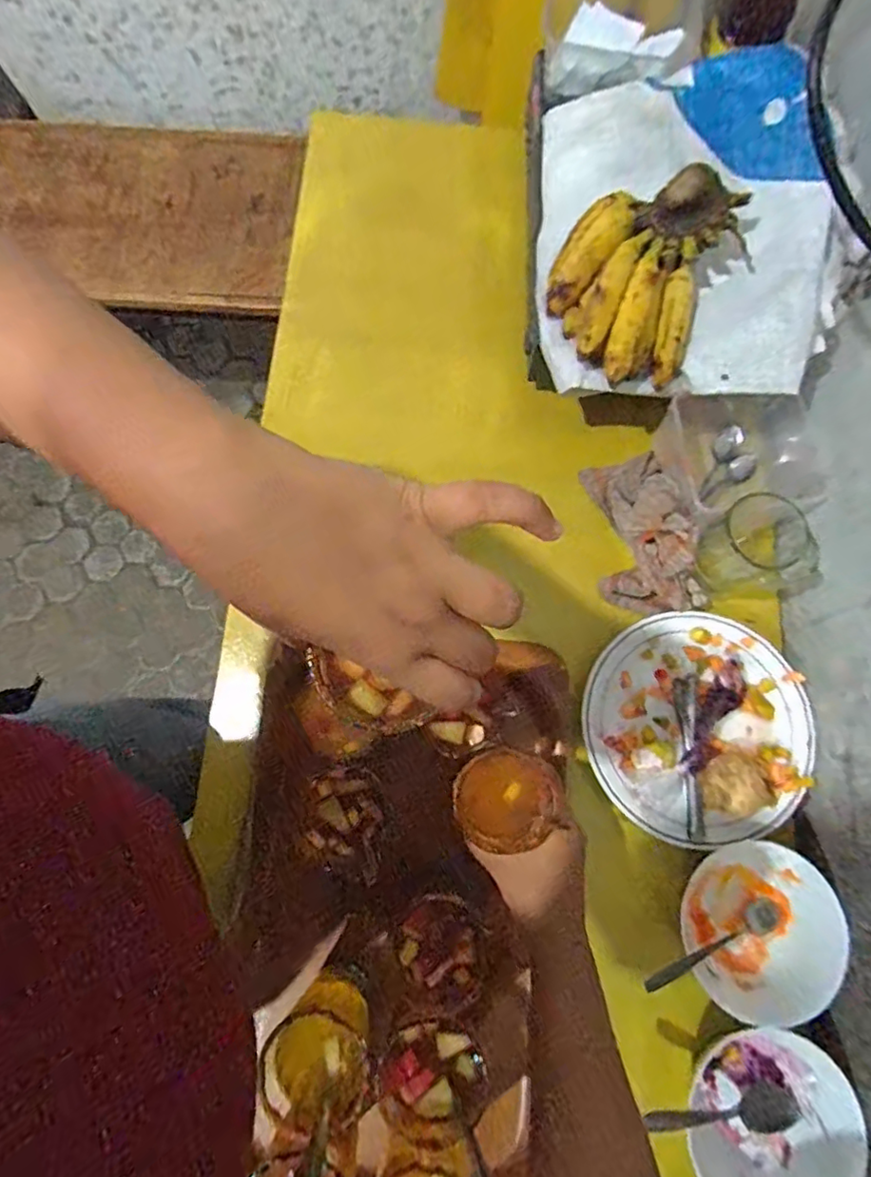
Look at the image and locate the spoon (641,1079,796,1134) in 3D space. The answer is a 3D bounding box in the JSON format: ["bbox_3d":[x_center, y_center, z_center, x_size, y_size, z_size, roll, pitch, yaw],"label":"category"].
[{"bbox_3d":[0.248,0.451,0.498,0.160,0.022,0.041,14,74,-22],"label":"spoon"}]

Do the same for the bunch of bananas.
[{"bbox_3d":[0.200,-0.303,0.570,0.171,0.093,0.174,18,76,5],"label":"bunch of bananas"}]

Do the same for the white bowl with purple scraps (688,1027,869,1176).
[{"bbox_3d":[0.293,0.467,0.502,0.123,0.054,0.129,0,75,1],"label":"white bowl with purple scraps"}]

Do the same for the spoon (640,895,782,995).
[{"bbox_3d":[0.252,0.325,0.528,0.159,0.024,0.027,-10,74,-26],"label":"spoon"}]

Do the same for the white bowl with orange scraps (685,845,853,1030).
[{"bbox_3d":[0.299,0.315,0.537,0.144,0.052,0.125,-35,77,-8],"label":"white bowl with orange scraps"}]

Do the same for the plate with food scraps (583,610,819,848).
[{"bbox_3d":[0.261,0.133,0.573,0.213,0.040,0.216,0,75,1],"label":"plate with food scraps"}]

